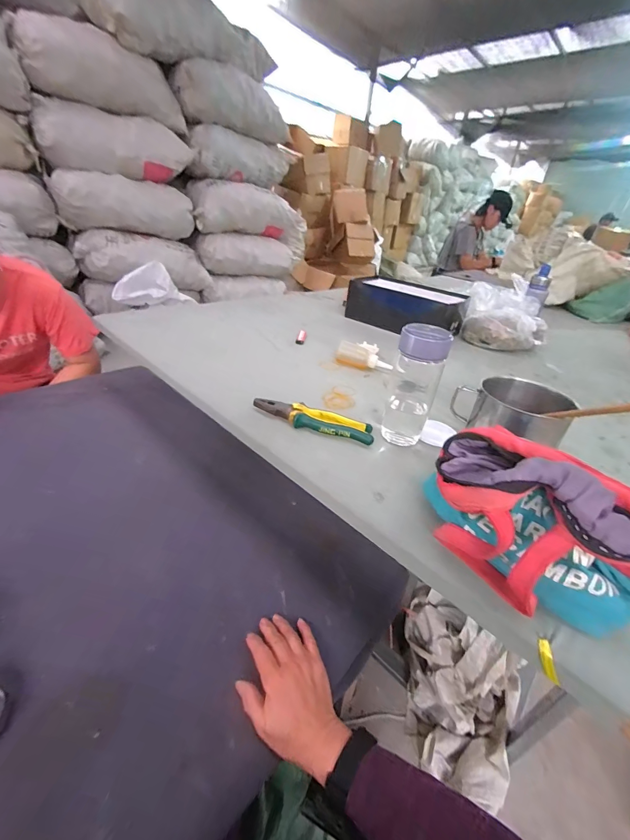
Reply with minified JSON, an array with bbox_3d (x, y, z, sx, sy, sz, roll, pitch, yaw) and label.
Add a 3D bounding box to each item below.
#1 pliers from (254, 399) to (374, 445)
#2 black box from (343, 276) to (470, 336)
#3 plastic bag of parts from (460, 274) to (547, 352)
[{"bbox_3d":[-0.004,-0.003,0.558,0.198,0.016,0.052,14,33,11],"label":"pliers"},{"bbox_3d":[0.288,-0.361,1.089,0.338,0.113,0.195,27,38,28],"label":"black box"},{"bbox_3d":[0.573,-0.320,1.046,0.242,0.139,0.283,21,35,21],"label":"plastic bag of parts"}]

